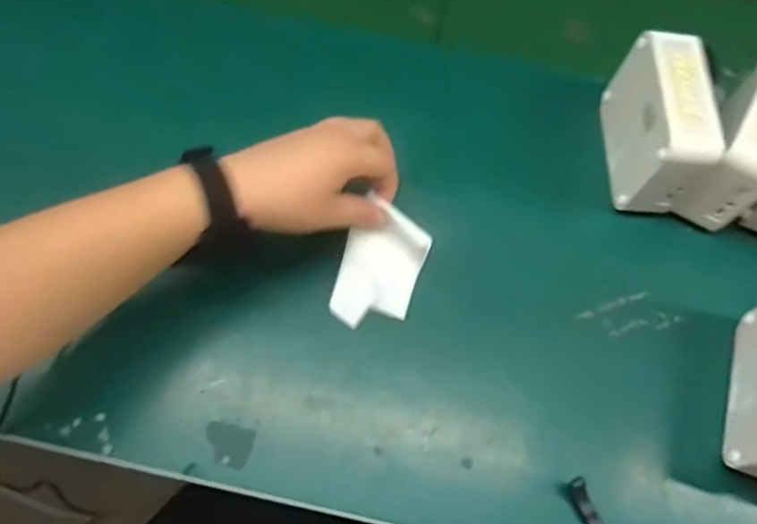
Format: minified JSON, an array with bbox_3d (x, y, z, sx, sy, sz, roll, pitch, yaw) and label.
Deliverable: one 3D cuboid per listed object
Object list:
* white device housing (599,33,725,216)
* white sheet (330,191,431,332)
[{"bbox_3d":[0.236,-0.117,0.513,0.050,0.104,0.128,2,65,-2],"label":"white device housing"},{"bbox_3d":[0.002,0.007,0.474,0.060,0.008,0.093,21,93,-2],"label":"white sheet"}]

